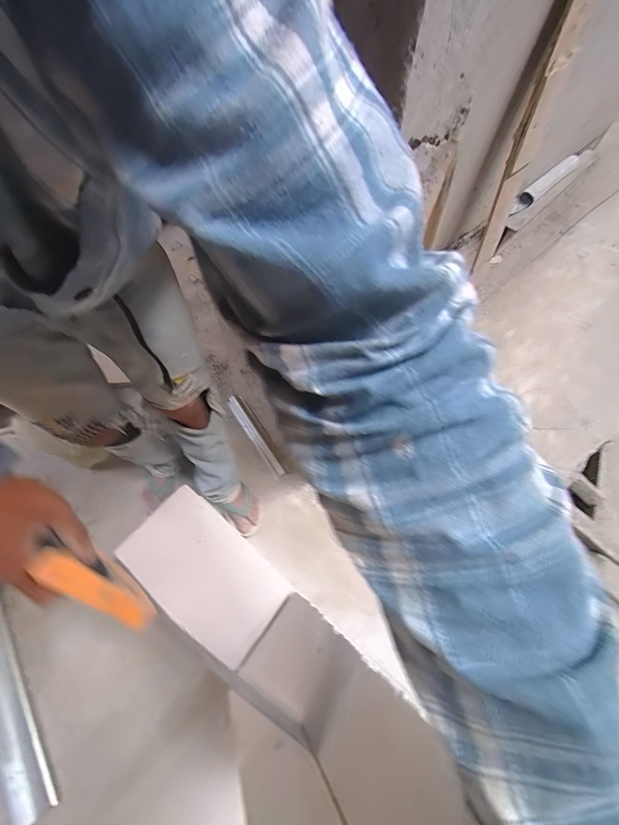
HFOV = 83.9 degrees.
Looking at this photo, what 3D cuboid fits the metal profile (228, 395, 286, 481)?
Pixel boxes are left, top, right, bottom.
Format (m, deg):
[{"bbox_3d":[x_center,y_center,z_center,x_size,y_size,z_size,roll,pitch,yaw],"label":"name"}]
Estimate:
[{"bbox_3d":[-0.185,0.079,1.157,0.035,0.021,0.327,-32,69,-15],"label":"metal profile"}]

